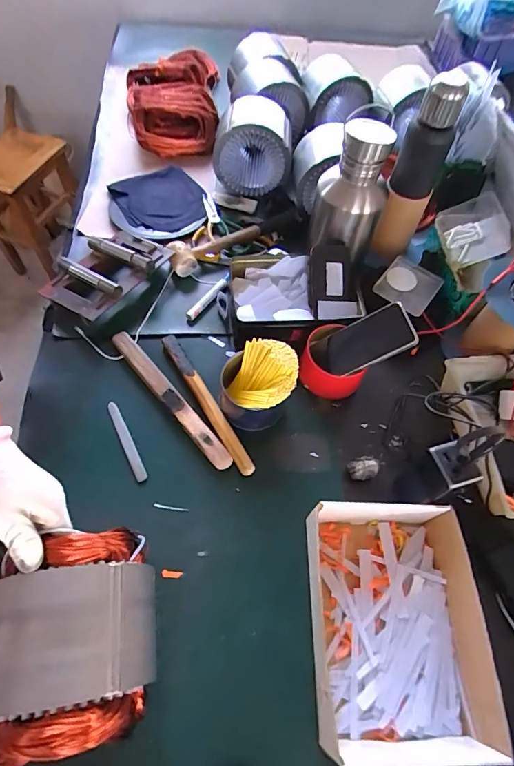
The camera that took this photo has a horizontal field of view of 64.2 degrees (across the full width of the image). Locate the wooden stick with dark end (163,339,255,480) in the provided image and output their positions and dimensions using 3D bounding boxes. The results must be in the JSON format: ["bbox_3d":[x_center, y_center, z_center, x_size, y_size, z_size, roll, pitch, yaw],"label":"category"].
[{"bbox_3d":[-0.078,0.026,0.618,0.022,0.016,0.258,-27,65,-18],"label":"wooden stick with dark end"}]

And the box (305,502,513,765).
[{"bbox_3d":[0.159,0.275,0.466,0.191,0.062,0.251,3,60,-2],"label":"box"}]

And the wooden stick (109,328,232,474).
[{"bbox_3d":[-0.132,0.020,0.615,0.028,0.019,0.274,-35,68,-21],"label":"wooden stick"}]

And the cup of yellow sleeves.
[{"bbox_3d":[0.000,0.003,0.594,0.105,0.094,0.101,2,60,-3],"label":"cup of yellow sleeves"}]

